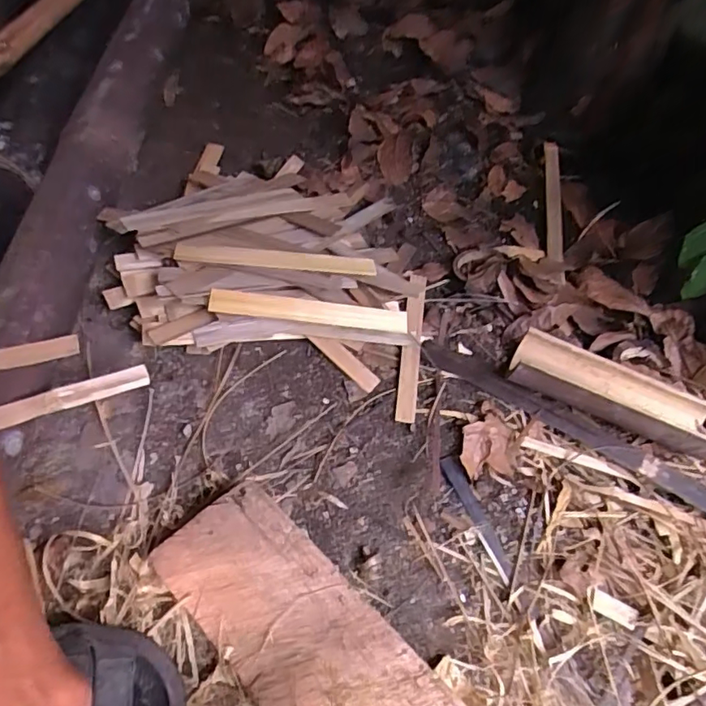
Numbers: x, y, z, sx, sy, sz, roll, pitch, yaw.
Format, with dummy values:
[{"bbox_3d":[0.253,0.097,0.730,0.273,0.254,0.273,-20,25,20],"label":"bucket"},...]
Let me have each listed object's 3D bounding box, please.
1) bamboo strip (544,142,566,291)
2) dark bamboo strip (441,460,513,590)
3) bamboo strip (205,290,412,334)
[{"bbox_3d":[0.304,-0.218,0.841,0.028,0.007,0.298,10,60,0],"label":"bamboo strip"},{"bbox_3d":[0.130,0.170,0.583,0.019,0.008,0.134,-20,64,-16],"label":"dark bamboo strip"},{"bbox_3d":[-0.048,-0.047,0.645,0.225,0.027,0.012,6,16,-10],"label":"bamboo strip"}]

